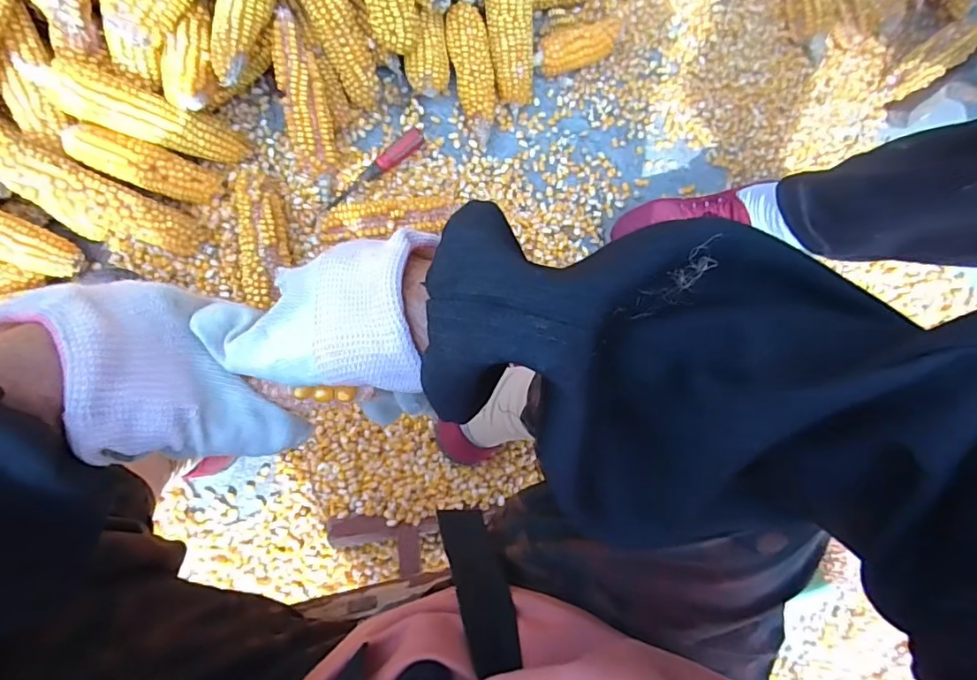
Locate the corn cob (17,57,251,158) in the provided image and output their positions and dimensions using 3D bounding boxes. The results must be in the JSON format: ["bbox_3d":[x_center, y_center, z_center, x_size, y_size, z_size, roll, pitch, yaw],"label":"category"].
[{"bbox_3d":[-0.342,-0.224,0.497,0.173,0.051,0.056,13,87,-36],"label":"corn cob"}]

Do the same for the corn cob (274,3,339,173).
[{"bbox_3d":[-0.196,-0.258,0.539,0.047,0.042,0.160,-12,109,-8],"label":"corn cob"}]

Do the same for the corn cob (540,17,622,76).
[{"bbox_3d":[0.108,-0.349,0.609,0.103,0.040,0.048,-23,92,-8],"label":"corn cob"}]

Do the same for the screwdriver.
[{"bbox_3d":[-0.128,-0.192,0.584,0.132,0.024,0.020,-43,95,-7],"label":"screwdriver"}]

